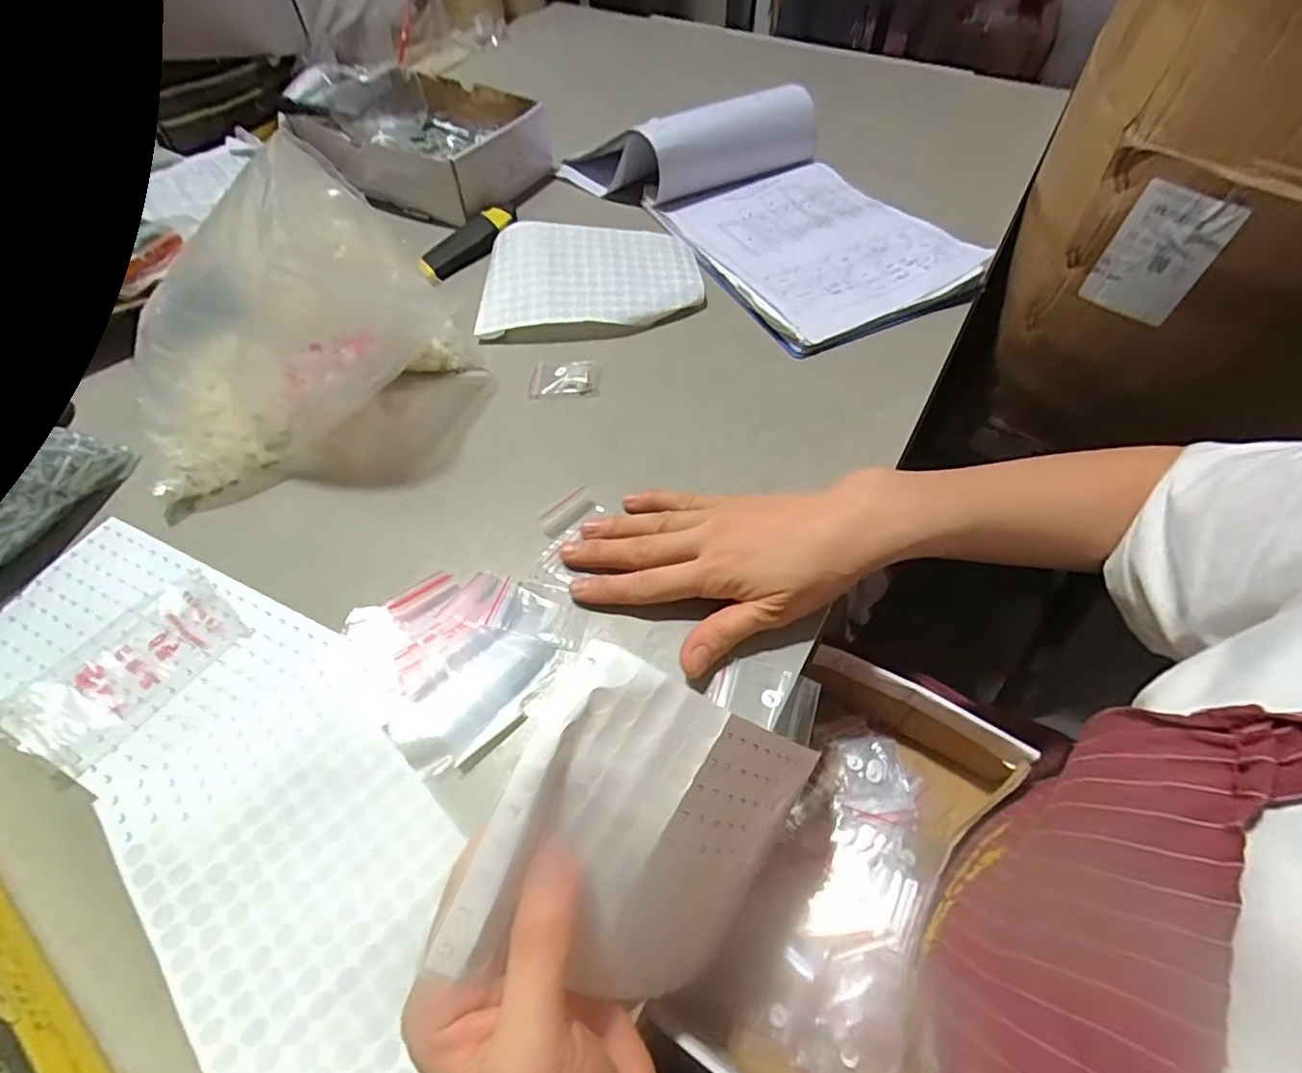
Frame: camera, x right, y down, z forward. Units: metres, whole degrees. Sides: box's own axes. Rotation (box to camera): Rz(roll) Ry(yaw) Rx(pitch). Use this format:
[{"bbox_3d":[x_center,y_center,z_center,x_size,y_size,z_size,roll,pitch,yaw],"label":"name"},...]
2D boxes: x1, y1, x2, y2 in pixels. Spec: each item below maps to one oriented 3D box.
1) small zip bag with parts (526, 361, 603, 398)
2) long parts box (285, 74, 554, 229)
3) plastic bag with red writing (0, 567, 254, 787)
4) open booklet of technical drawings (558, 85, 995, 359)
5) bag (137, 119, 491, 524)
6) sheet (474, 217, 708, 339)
[{"bbox_3d":[-0.070,-0.129,0.479,0.056,0.010,0.039,5,55,4],"label":"small zip bag with parts"},{"bbox_3d":[-0.247,-0.438,0.662,0.244,0.063,0.168,20,58,14],"label":"long parts box"},{"bbox_3d":[-0.305,0.073,0.343,0.074,0.008,0.113,28,60,19],"label":"plastic bag with red writing"},{"bbox_3d":[0.122,-0.345,0.591,0.231,0.073,0.406,-28,60,-18],"label":"open booklet of technical drawings"},{"bbox_3d":[-0.266,-0.151,0.419,0.243,0.146,0.110,-35,62,-21],"label":"bag"},{"bbox_3d":[-0.053,-0.234,0.530,0.192,0.043,0.122,-1,55,0],"label":"sheet"}]

